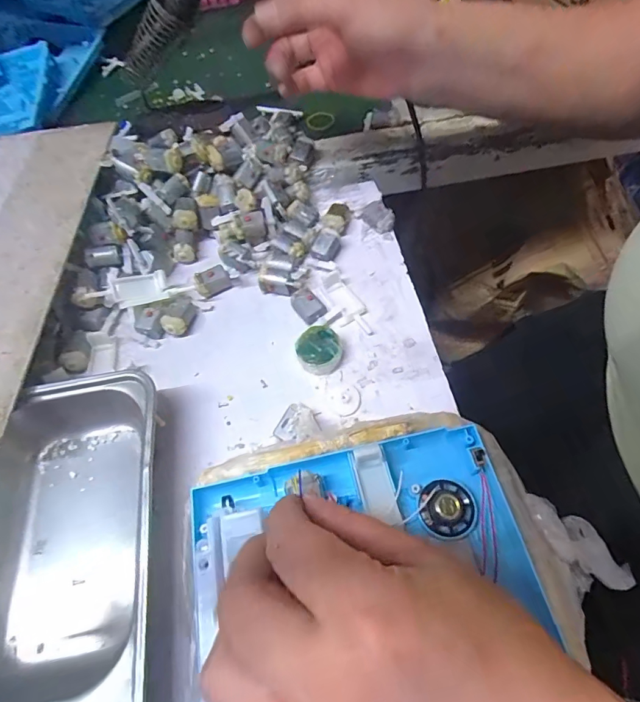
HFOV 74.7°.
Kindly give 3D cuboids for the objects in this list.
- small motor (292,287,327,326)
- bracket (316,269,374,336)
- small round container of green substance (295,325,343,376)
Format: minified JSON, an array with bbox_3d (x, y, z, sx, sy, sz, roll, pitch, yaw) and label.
[{"bbox_3d":[-0.009,-0.034,0.324,0.021,0.010,0.025,-34,64,-14],"label":"small motor"},{"bbox_3d":[0.020,-0.037,0.327,0.025,0.012,0.059,-28,63,-11],"label":"bracket"},{"bbox_3d":[-0.001,-0.001,0.307,0.031,0.015,0.032,-2,61,3],"label":"small round container of green substance"}]

